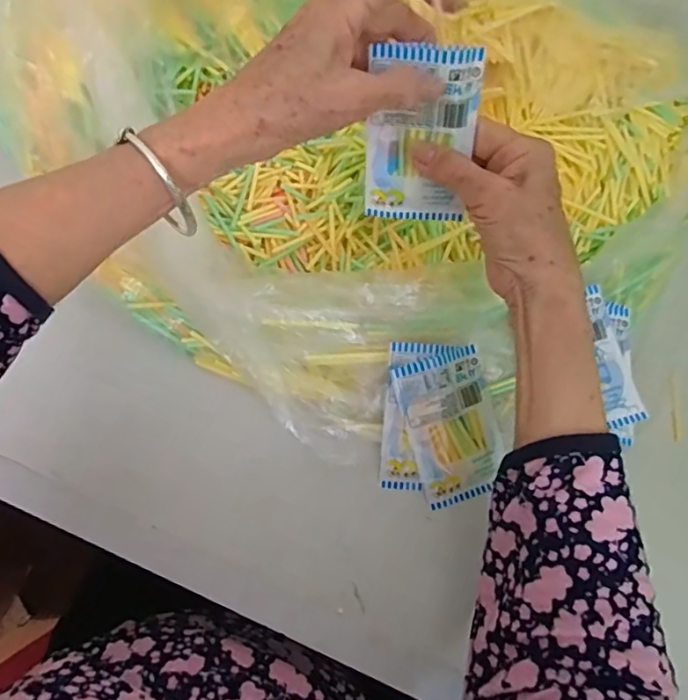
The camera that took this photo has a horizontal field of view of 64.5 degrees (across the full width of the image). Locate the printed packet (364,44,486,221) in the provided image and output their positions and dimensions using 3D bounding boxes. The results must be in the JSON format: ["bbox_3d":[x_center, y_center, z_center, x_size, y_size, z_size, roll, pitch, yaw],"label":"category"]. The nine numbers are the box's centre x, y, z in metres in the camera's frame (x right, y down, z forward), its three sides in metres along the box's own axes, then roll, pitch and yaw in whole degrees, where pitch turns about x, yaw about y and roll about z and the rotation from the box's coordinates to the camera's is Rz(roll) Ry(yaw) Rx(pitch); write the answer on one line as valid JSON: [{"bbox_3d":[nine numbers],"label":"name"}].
[{"bbox_3d":[0.046,-0.127,0.333,0.064,0.103,0.010,6,43,7],"label":"printed packet"}]

